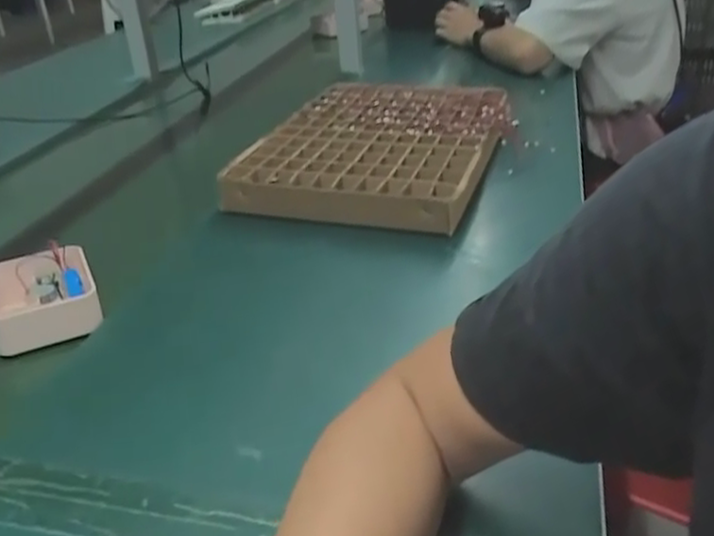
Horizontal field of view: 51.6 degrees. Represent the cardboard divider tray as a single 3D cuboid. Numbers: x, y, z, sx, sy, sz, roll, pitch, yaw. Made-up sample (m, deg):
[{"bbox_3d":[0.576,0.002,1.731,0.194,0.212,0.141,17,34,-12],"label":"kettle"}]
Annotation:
[{"bbox_3d":[0.037,-0.176,1.030,0.298,0.050,0.443,7,27,18],"label":"cardboard divider tray"}]

